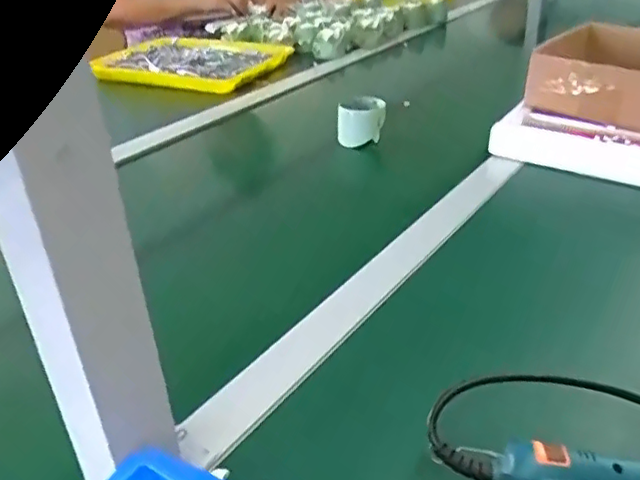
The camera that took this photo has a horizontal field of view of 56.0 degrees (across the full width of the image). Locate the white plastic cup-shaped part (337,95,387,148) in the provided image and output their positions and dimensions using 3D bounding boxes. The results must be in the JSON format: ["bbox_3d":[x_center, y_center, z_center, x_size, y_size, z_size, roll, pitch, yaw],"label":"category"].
[{"bbox_3d":[0.058,-0.164,0.834,0.065,0.054,0.074,0,31,3],"label":"white plastic cup-shaped part"}]

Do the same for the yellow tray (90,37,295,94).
[{"bbox_3d":[-0.259,-0.348,1.176,0.335,0.036,0.254,11,34,21],"label":"yellow tray"}]

